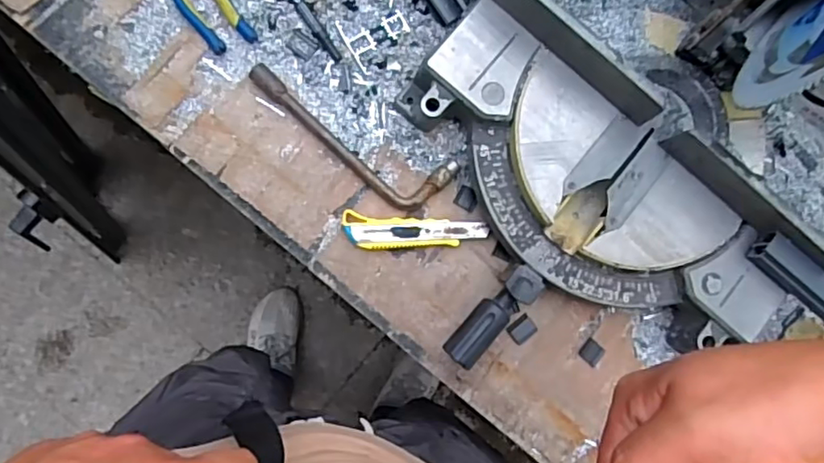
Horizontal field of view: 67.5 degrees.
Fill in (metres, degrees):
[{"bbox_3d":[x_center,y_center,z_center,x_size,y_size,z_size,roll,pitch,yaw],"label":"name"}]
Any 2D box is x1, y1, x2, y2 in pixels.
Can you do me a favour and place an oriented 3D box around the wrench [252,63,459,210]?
[{"bbox_3d":[-0.079,-0.104,0.719,0.261,0.027,0.074,28,85,-4],"label":"wrench"}]

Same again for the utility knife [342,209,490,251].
[{"bbox_3d":[0.004,0.004,0.722,0.167,0.021,0.041,5,87,-6],"label":"utility knife"}]

